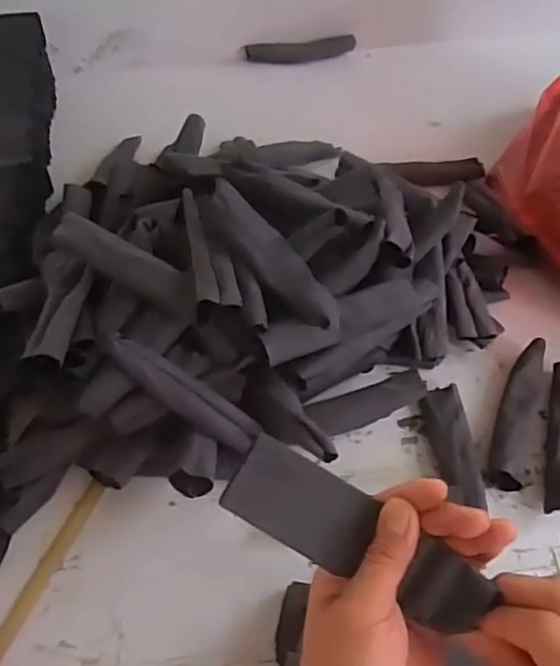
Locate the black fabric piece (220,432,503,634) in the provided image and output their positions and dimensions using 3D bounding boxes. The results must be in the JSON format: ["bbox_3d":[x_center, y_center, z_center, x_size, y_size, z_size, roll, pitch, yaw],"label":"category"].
[{"bbox_3d":[0.040,0.106,0.342,0.139,0.021,0.041,29,60,9],"label":"black fabric piece"}]

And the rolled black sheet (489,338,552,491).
[{"bbox_3d":[0.218,0.072,0.592,0.040,0.029,0.152,19,57,15],"label":"rolled black sheet"}]

